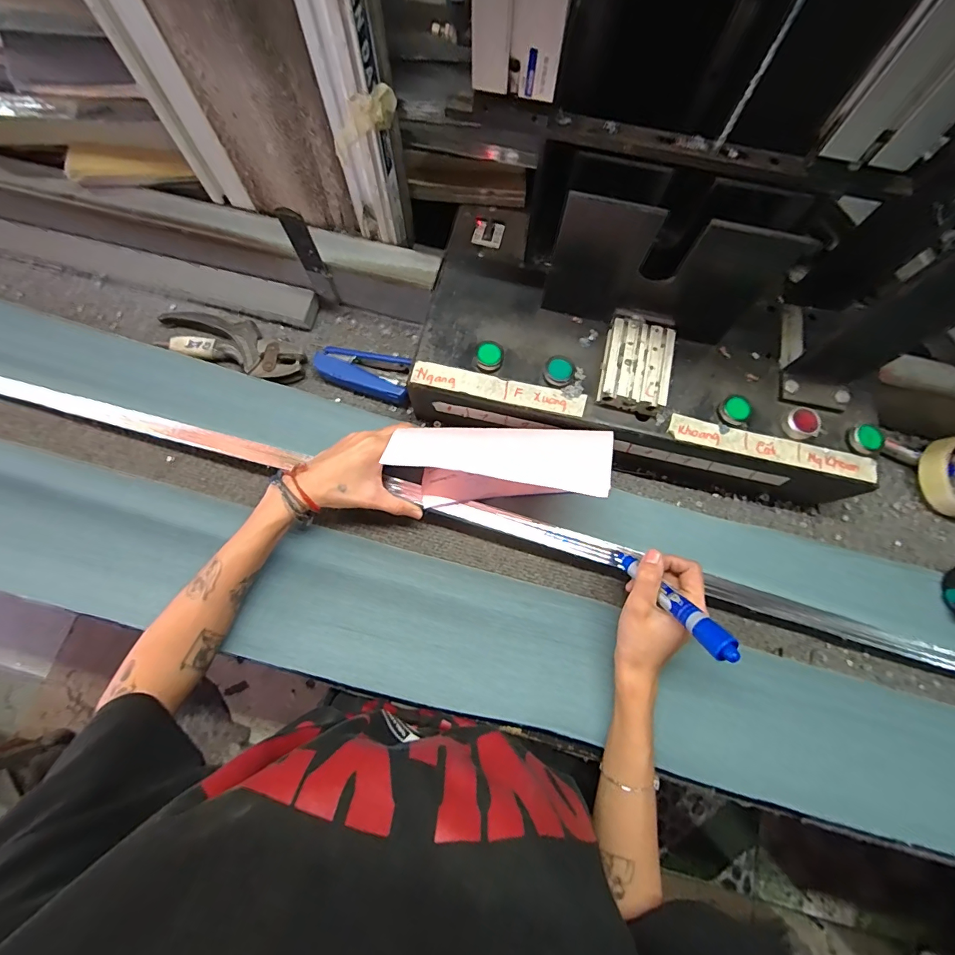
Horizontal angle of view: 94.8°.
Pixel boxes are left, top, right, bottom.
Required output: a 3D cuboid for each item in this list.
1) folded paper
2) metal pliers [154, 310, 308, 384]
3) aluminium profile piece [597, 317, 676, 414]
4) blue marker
[{"bbox_3d":[0.025,-0.012,0.422,0.206,0.074,0.062,1,69,-5],"label":"folded paper"},{"bbox_3d":[-0.279,-0.150,0.492,0.177,0.025,0.056,21,74,5],"label":"metal pliers"},{"bbox_3d":[0.147,-0.104,0.411,0.060,0.028,0.080,13,74,3],"label":"aluminium profile piece"},{"bbox_3d":[0.155,0.100,0.366,0.016,0.142,0.021,-22,116,-11],"label":"blue marker"}]

